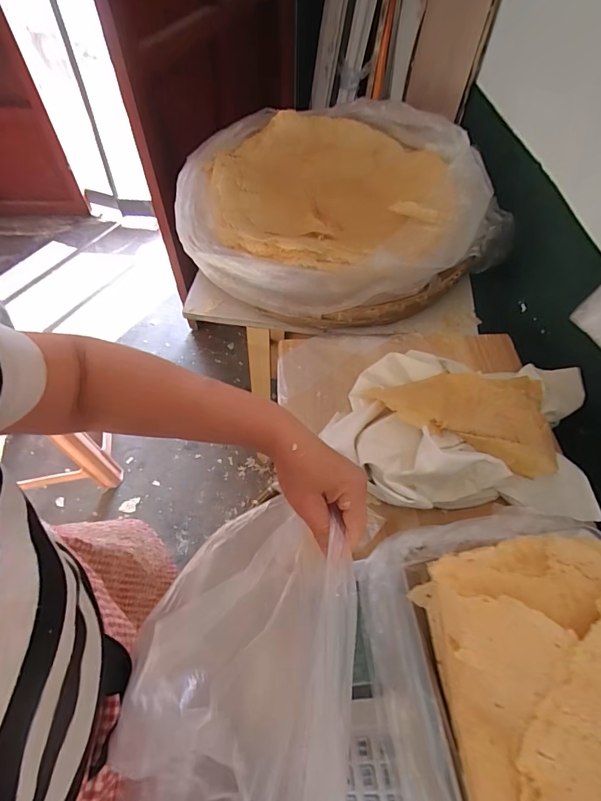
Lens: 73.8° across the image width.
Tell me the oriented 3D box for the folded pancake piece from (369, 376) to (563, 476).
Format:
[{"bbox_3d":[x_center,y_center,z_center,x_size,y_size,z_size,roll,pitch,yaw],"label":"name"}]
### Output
[{"bbox_3d":[0.241,0.013,0.609,0.269,0.047,0.172,8,57,4],"label":"folded pancake piece"}]

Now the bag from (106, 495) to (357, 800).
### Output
[{"bbox_3d":[-0.047,0.241,0.307,0.169,0.090,0.310,5,58,13],"label":"bag"}]

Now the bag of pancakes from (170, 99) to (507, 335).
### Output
[{"bbox_3d":[0.054,-0.425,0.881,0.599,0.199,0.618,-32,63,-21],"label":"bag of pancakes"}]

